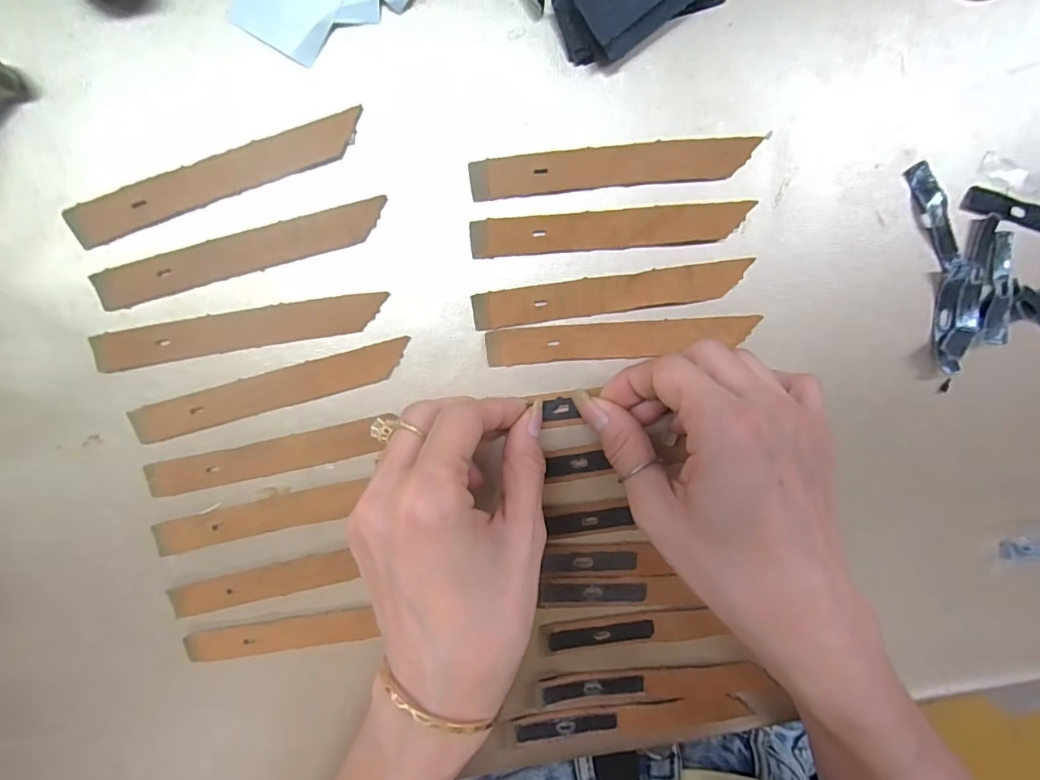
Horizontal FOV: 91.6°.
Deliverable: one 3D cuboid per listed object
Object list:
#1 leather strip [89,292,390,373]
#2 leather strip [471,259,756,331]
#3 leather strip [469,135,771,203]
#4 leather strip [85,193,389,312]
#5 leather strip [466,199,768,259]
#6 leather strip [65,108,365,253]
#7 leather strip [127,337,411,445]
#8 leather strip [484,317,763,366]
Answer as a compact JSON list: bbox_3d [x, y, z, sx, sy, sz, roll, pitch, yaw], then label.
[{"bbox_3d":[-0.122,-0.027,0.224,0.123,0.006,0.017,-9,100,-2],"label":"leather strip"},{"bbox_3d":[0.042,-0.044,0.230,0.125,0.004,0.016,-8,99,-3],"label":"leather strip"},{"bbox_3d":[0.043,-0.098,0.222,0.127,0.004,0.017,-6,99,-3],"label":"leather strip"},{"bbox_3d":[-0.120,-0.059,0.218,0.125,0.004,0.017,-16,100,-1],"label":"leather strip"},{"bbox_3d":[0.041,-0.072,0.225,0.124,0.004,0.016,-5,99,-3],"label":"leather strip"},{"bbox_3d":[-0.126,-0.089,0.211,0.124,0.004,0.017,-21,100,0],"label":"leather strip"},{"bbox_3d":[-0.112,0.001,0.228,0.124,0.004,0.016,-15,100,-1],"label":"leather strip"},{"bbox_3d":[0.048,-0.023,0.234,0.125,0.004,0.017,-4,99,-3],"label":"leather strip"}]

